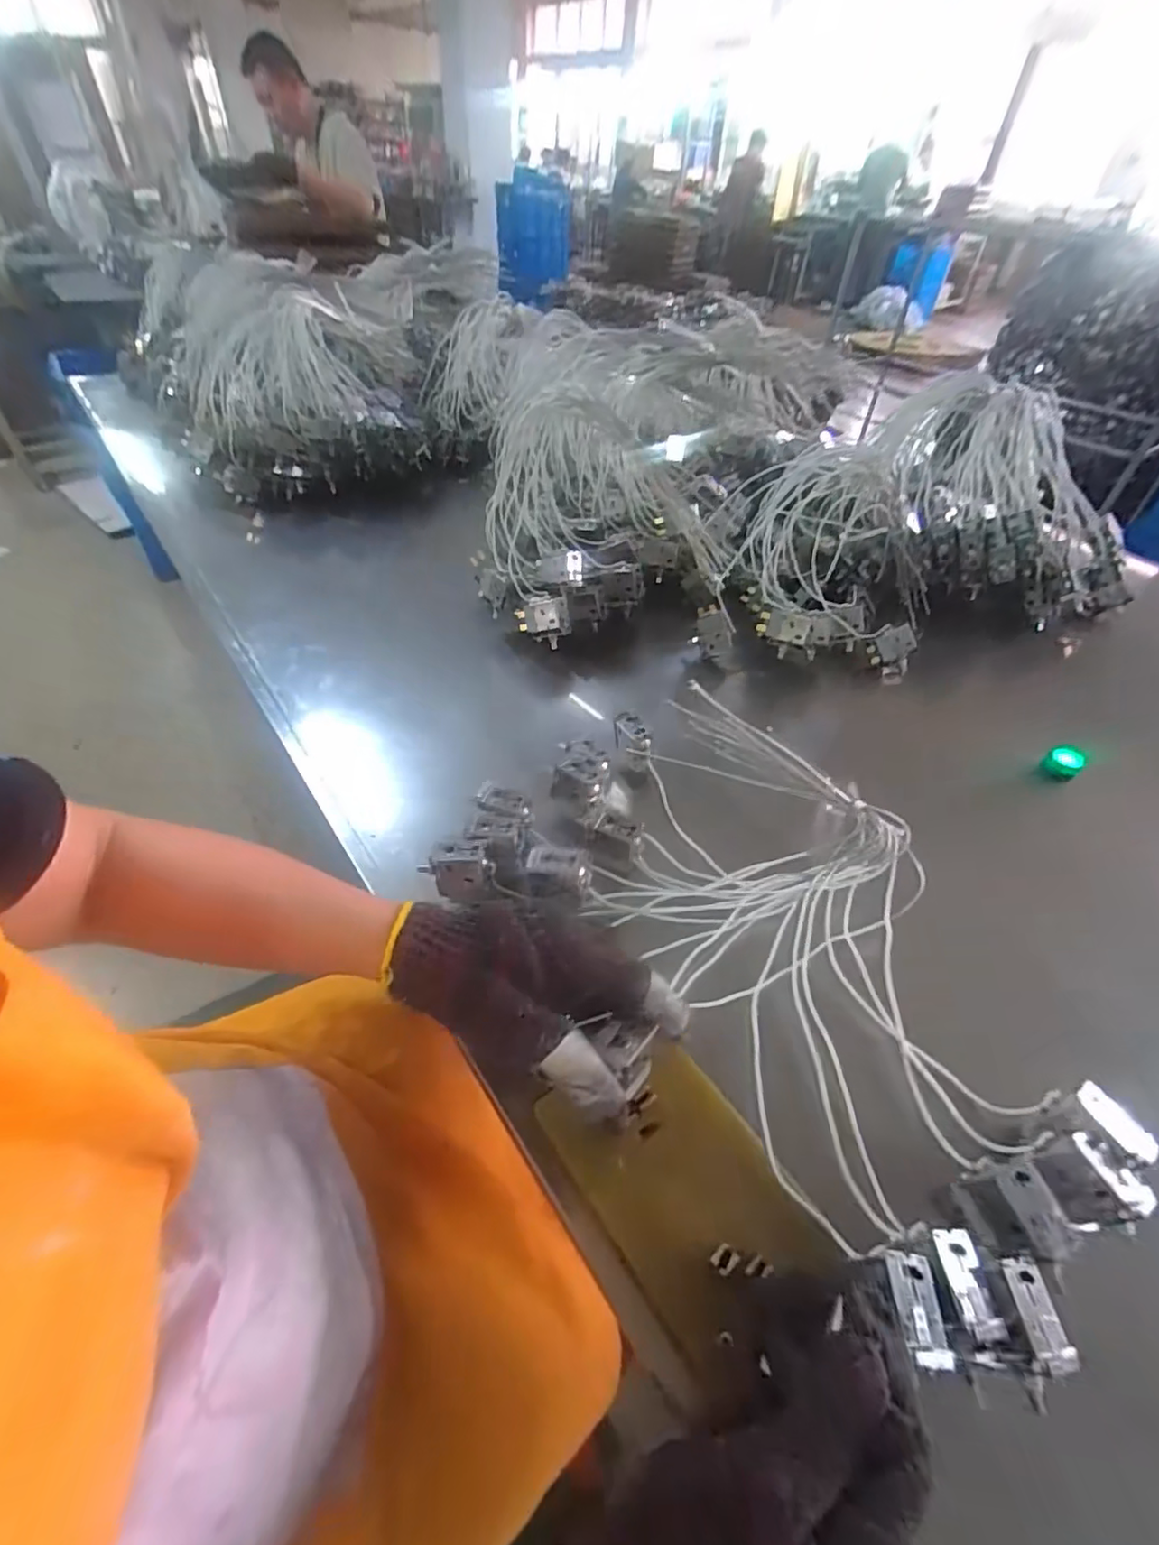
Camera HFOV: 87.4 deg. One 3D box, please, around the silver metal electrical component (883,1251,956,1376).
[{"bbox_3d":[0.153,0.241,0.272,0.024,0.012,0.038,0,46,-3],"label":"silver metal electrical component"}]

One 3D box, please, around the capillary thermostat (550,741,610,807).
[{"bbox_3d":[0.002,-0.002,0.508,0.043,0.030,0.048,11,46,7],"label":"capillary thermostat"}]

